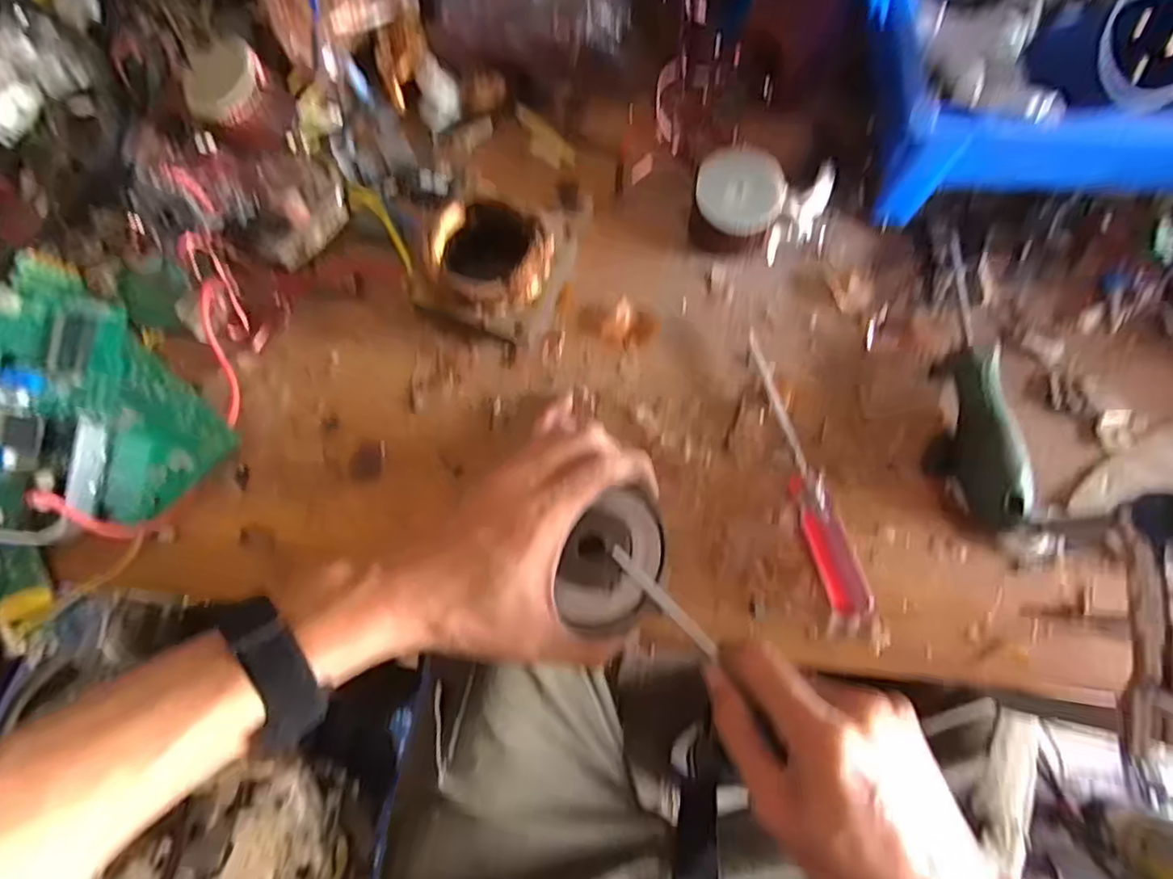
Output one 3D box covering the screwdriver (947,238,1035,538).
[{"bbox_3d":[0.227,-0.040,0.351,0.026,0.035,0.182,1,72,0],"label":"screwdriver"}]

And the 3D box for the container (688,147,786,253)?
[{"bbox_3d":[0.092,-0.145,0.377,0.051,0.043,0.054,0,72,0],"label":"container"}]

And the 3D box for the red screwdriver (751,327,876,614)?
[{"bbox_3d":[0.124,0.018,0.347,0.020,0.019,0.172,-15,73,-5],"label":"red screwdriver"}]

